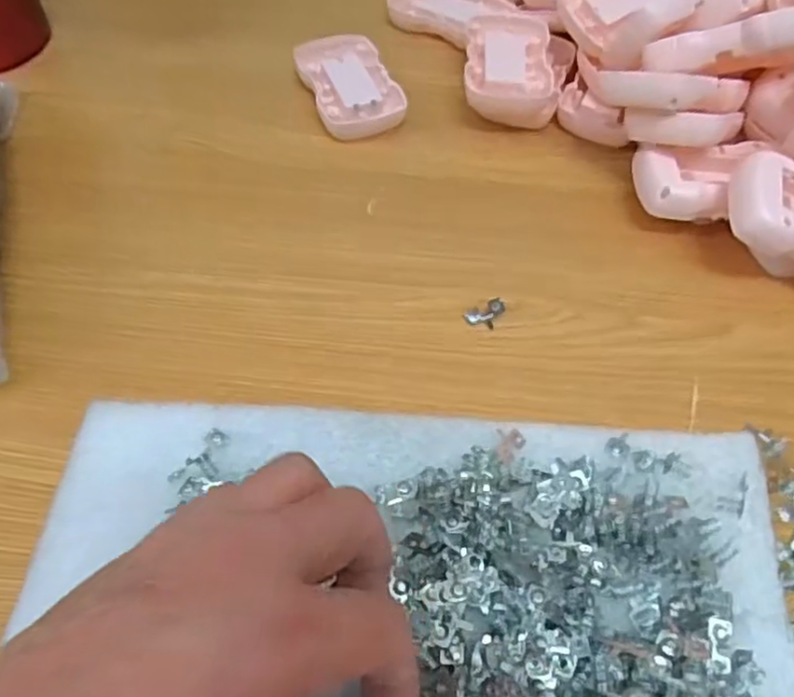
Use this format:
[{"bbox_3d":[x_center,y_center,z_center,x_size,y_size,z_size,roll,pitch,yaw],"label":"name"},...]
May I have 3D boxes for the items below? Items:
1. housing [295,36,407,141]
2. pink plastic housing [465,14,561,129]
[{"bbox_3d":[-0.032,-0.173,0.444,0.055,0.014,0.088,-17,60,-13],"label":"housing"},{"bbox_3d":[0.074,-0.181,0.444,0.060,0.030,0.091,4,57,0],"label":"pink plastic housing"}]

